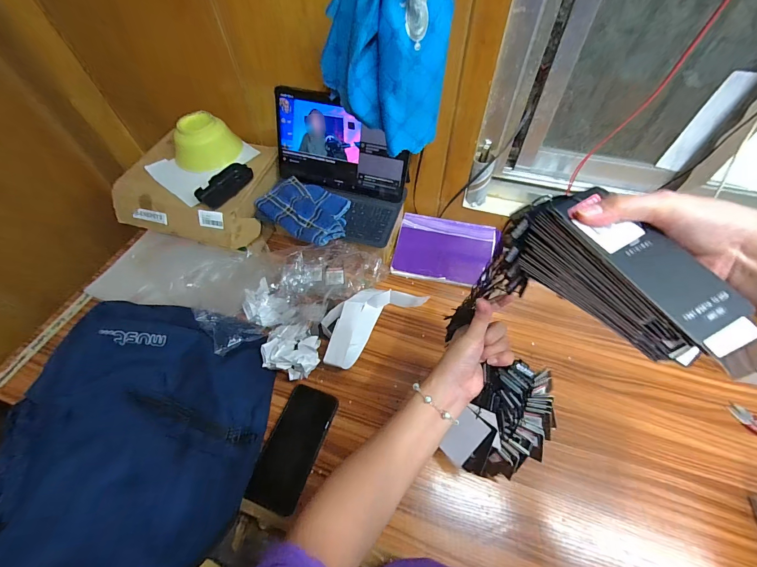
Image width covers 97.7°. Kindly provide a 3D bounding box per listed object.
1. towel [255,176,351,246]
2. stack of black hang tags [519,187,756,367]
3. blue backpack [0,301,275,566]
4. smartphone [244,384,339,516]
[{"bbox_3d":[-0.135,-0.147,0.631,0.196,0.036,0.129,34,63,22],"label":"towel"},{"bbox_3d":[0.169,-0.008,0.231,0.048,0.064,0.138,-28,50,-17],"label":"stack of black hang tags"},{"bbox_3d":[-0.362,0.228,0.466,0.351,0.114,0.390,3,56,3],"label":"blue backpack"},{"bbox_3d":[-0.130,0.252,0.517,0.079,0.012,0.171,16,57,12],"label":"smartphone"}]

